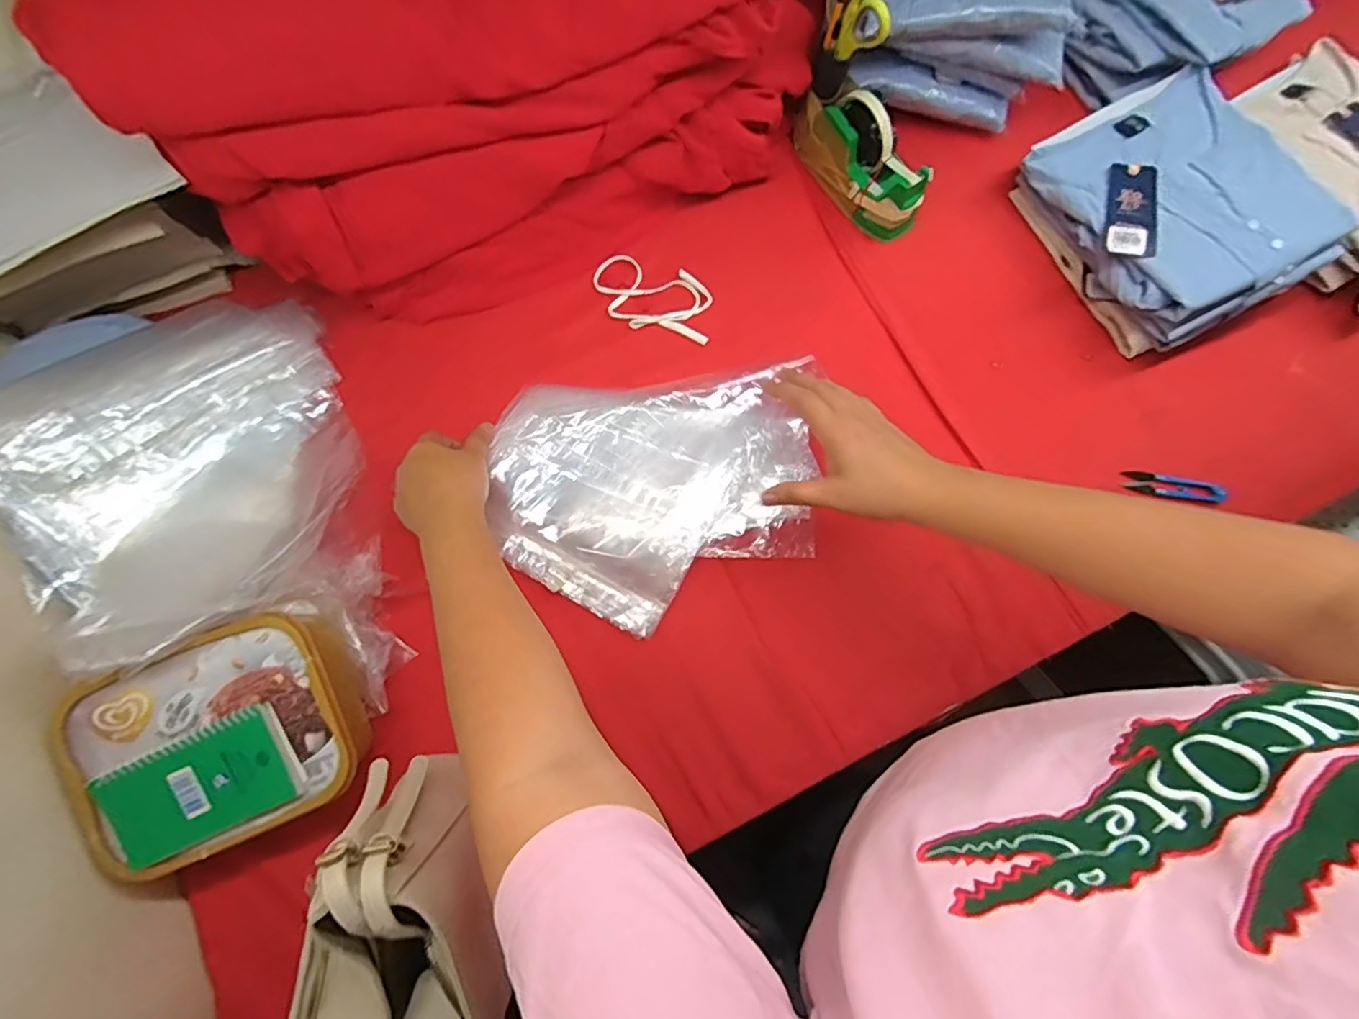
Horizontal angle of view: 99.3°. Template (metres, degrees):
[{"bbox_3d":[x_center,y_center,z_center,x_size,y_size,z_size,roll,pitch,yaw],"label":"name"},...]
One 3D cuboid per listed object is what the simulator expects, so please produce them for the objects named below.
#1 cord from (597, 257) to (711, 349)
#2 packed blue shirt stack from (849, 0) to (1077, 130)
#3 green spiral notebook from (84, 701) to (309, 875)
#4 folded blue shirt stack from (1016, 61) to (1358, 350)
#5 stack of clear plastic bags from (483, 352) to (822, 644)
[{"bbox_3d":[-0.031,-0.242,0.660,0.139,0.009,0.082,13,76,2],"label":"cord"},{"bbox_3d":[0.317,-0.588,0.659,0.243,0.109,0.233,10,74,3],"label":"packed blue shirt stack"},{"bbox_3d":[-0.384,0.222,0.462,0.144,0.009,0.083,-25,93,-5],"label":"green spiral notebook"},{"bbox_3d":[0.546,-0.334,0.647,0.229,0.100,0.269,-30,76,-8],"label":"folded blue shirt stack"},{"bbox_3d":[-0.019,-0.017,0.584,0.322,0.029,0.243,-8,84,-5],"label":"stack of clear plastic bags"}]

